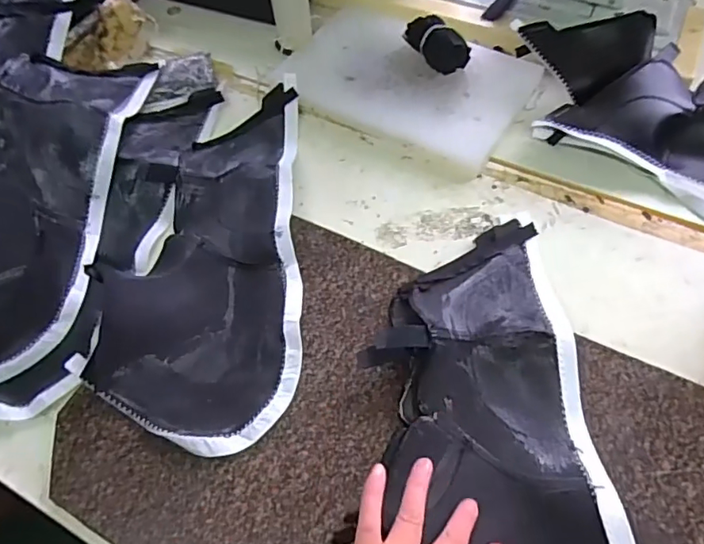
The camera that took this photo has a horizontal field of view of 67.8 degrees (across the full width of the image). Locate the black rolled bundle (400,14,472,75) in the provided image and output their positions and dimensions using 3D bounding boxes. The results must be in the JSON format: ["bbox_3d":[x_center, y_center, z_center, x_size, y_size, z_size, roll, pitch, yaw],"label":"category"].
[{"bbox_3d":[0.105,-0.290,0.657,0.046,0.042,0.086,-29,62,-12],"label":"black rolled bundle"}]

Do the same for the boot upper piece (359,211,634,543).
[{"bbox_3d":[0.108,0.138,0.421,0.172,0.049,0.432,-1,60,0],"label":"boot upper piece"}]

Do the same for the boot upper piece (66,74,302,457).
[{"bbox_3d":[-0.134,-0.042,0.547,0.189,0.048,0.435,2,60,6],"label":"boot upper piece"}]

